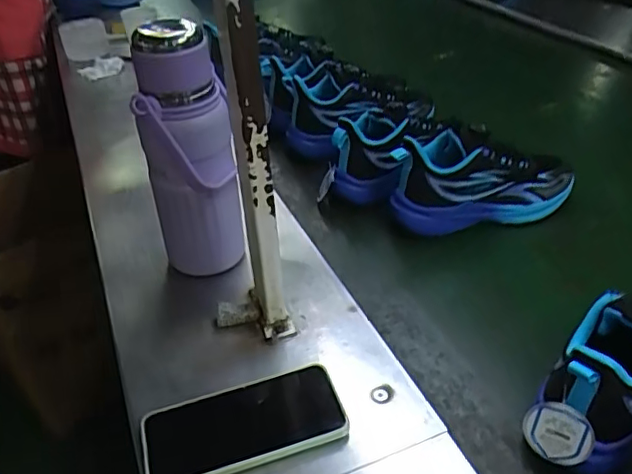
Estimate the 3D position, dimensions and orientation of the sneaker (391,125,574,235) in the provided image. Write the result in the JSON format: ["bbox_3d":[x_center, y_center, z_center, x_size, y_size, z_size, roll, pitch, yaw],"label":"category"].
[{"bbox_3d":[0.210,-0.075,0.742,0.226,0.125,0.093,-7,39,-6],"label":"sneaker"}]

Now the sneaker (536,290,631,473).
[{"bbox_3d":[0.266,0.097,0.485,0.224,0.127,0.072,-27,45,-28],"label":"sneaker"}]

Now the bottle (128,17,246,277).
[{"bbox_3d":[-0.122,-0.061,0.587,0.086,0.273,0.076,-10,39,-9],"label":"bottle"}]

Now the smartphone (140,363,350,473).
[{"bbox_3d":[-0.060,0.154,0.486,0.163,0.019,0.078,-13,40,-12],"label":"smartphone"}]

